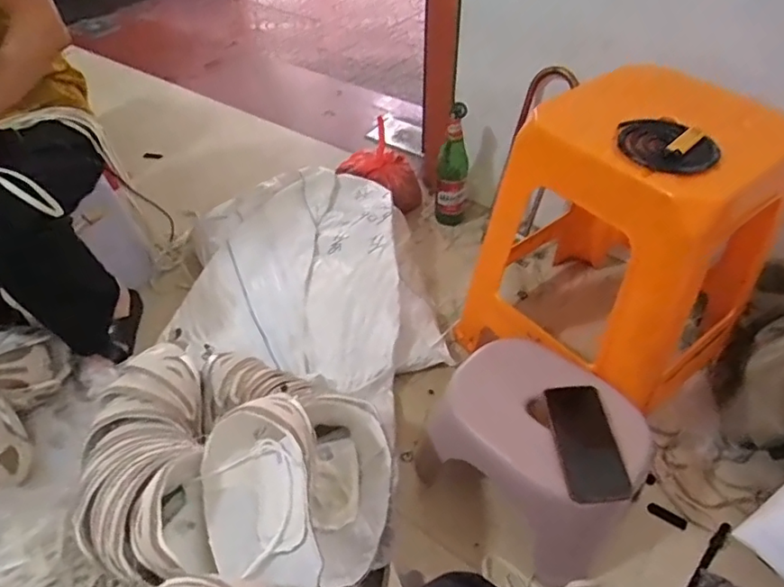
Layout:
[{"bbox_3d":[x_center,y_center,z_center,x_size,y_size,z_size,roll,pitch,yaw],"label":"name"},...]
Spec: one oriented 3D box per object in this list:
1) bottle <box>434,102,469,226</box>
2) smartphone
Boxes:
[{"bbox_3d":[0.133,-0.282,1.238,0.070,0.256,0.060,4,46,5],"label":"bottle"},{"bbox_3d":[0.256,0.196,0.748,0.075,0.008,0.159,-11,51,7],"label":"smartphone"}]

